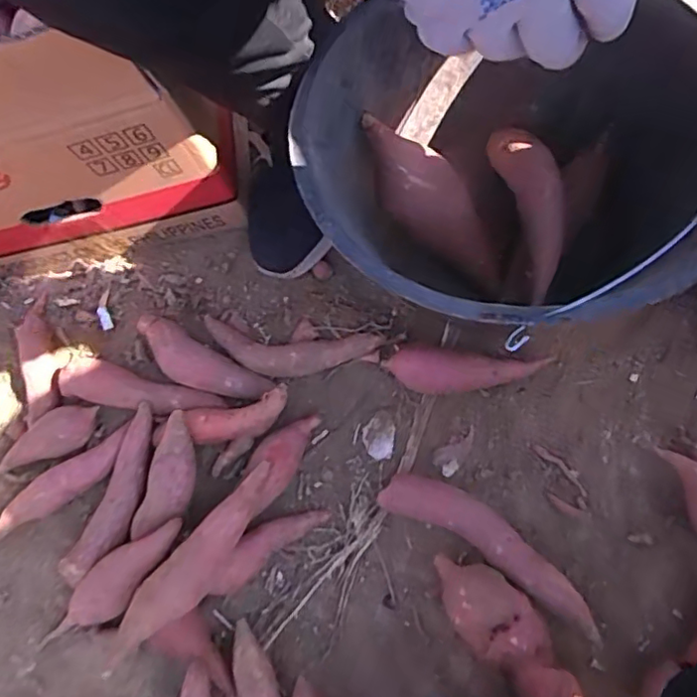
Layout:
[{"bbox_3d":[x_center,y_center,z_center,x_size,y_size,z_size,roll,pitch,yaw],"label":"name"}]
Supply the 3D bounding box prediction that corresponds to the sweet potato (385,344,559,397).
[{"bbox_3d":[0.100,0.020,0.512,0.131,0.041,0.045,7,73,3],"label":"sweet potato"}]

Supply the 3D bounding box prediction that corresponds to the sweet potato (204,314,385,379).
[{"bbox_3d":[-0.055,0.003,0.540,0.160,0.028,0.047,8,73,3],"label":"sweet potato"}]

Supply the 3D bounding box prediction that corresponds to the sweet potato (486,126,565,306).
[{"bbox_3d":[0.152,-0.126,0.495,0.034,0.045,0.195,-4,57,0],"label":"sweet potato"}]

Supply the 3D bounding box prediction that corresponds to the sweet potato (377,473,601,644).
[{"bbox_3d":[0.111,0.152,0.467,0.179,0.047,0.043,31,76,10],"label":"sweet potato"}]

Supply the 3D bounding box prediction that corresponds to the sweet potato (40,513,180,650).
[{"bbox_3d":[-0.189,0.189,0.468,0.145,0.032,0.039,-42,76,5],"label":"sweet potato"}]

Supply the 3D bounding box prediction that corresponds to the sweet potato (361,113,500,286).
[{"bbox_3d":[0.071,-0.123,0.513,0.057,0.047,0.172,-46,106,-12],"label":"sweet potato"}]

